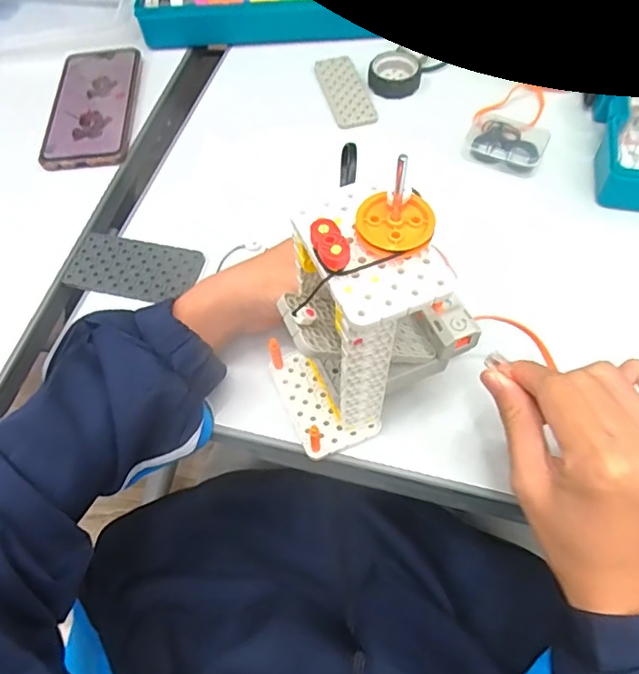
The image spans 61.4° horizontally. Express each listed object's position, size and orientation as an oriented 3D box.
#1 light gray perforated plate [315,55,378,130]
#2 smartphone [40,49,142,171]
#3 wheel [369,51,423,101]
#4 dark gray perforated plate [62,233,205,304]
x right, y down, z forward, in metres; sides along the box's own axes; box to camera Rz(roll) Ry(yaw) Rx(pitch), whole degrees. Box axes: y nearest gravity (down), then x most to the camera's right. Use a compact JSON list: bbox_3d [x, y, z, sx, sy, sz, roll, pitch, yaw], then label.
[{"bbox_3d":[0.025,-0.232,0.509,0.039,0.011,0.094,-14,59,-7],"label":"light gray perforated plate"},{"bbox_3d":[-0.211,-0.217,0.506,0.073,0.010,0.160,-3,58,0],"label":"smartphone"},{"bbox_3d":[0.072,-0.246,0.506,0.048,0.022,0.038,8,59,7],"label":"wheel"},{"bbox_3d":[-0.142,-0.052,0.414,0.098,0.005,0.052,11,59,8],"label":"dark gray perforated plate"}]

